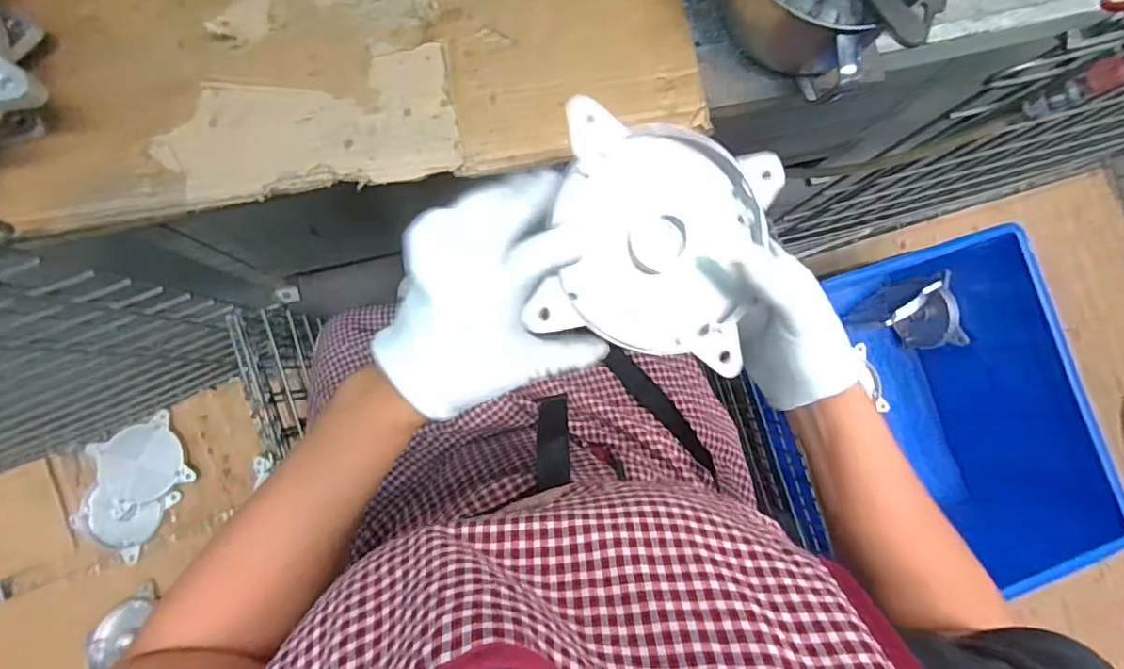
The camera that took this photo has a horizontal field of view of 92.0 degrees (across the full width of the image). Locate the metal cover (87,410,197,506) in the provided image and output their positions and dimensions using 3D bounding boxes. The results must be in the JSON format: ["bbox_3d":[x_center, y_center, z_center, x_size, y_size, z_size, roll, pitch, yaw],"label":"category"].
[{"bbox_3d":[-0.770,0.236,0.994,0.141,0.035,0.139,-30,87,-6],"label":"metal cover"}]

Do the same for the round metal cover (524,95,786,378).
[{"bbox_3d":[0.063,-0.061,0.351,0.139,0.034,0.139,11,84,-3],"label":"round metal cover"}]

